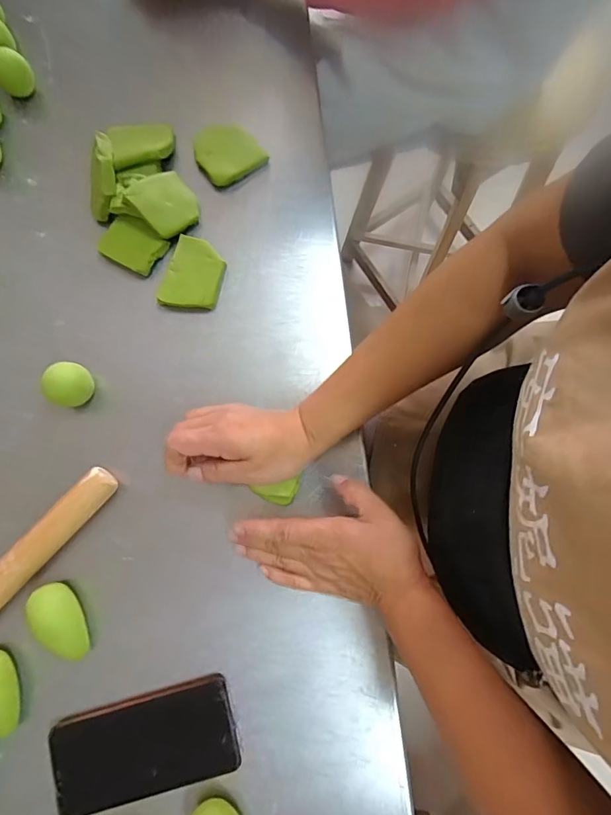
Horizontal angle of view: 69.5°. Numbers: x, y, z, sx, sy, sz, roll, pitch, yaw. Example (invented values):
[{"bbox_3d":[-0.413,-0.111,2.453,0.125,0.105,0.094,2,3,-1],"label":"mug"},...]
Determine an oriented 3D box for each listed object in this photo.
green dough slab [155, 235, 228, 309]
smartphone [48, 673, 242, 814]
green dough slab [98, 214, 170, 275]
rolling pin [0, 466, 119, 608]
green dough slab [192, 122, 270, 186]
[{"bbox_3d":[-0.118,-0.142,0.472,0.058,0.012,0.078,15,79,4],"label":"green dough slab"},{"bbox_3d":[-0.140,0.295,0.385,0.158,0.012,0.075,-15,78,-2],"label":"smartphone"},{"bbox_3d":[-0.186,-0.176,0.479,0.061,0.018,0.050,29,80,7],"label":"green dough slab"},{"bbox_3d":[-0.290,0.174,0.399,0.030,0.029,0.299,41,82,9],"label":"rolling pin"},{"bbox_3d":[-0.090,-0.295,0.506,0.068,0.008,0.077,-35,80,-6],"label":"green dough slab"}]

